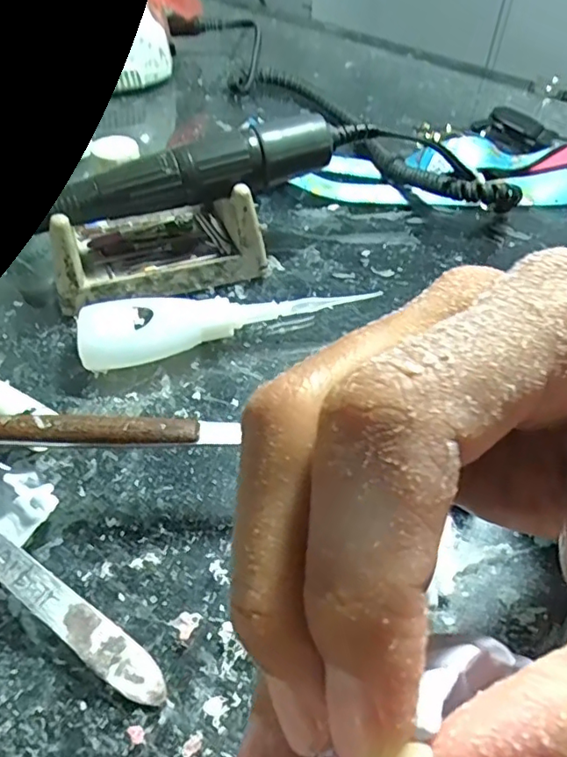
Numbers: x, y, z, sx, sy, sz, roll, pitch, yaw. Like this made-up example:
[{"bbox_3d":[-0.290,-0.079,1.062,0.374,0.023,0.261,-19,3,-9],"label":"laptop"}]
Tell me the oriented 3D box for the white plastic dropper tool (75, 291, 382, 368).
[{"bbox_3d":[-0.024,-0.024,0.247,0.124,0.019,0.028,-9,49,-11],"label":"white plastic dropper tool"}]

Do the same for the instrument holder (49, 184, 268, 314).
[{"bbox_3d":[-0.063,-0.073,0.275,0.095,0.042,0.057,-14,50,-15],"label":"instrument holder"}]

